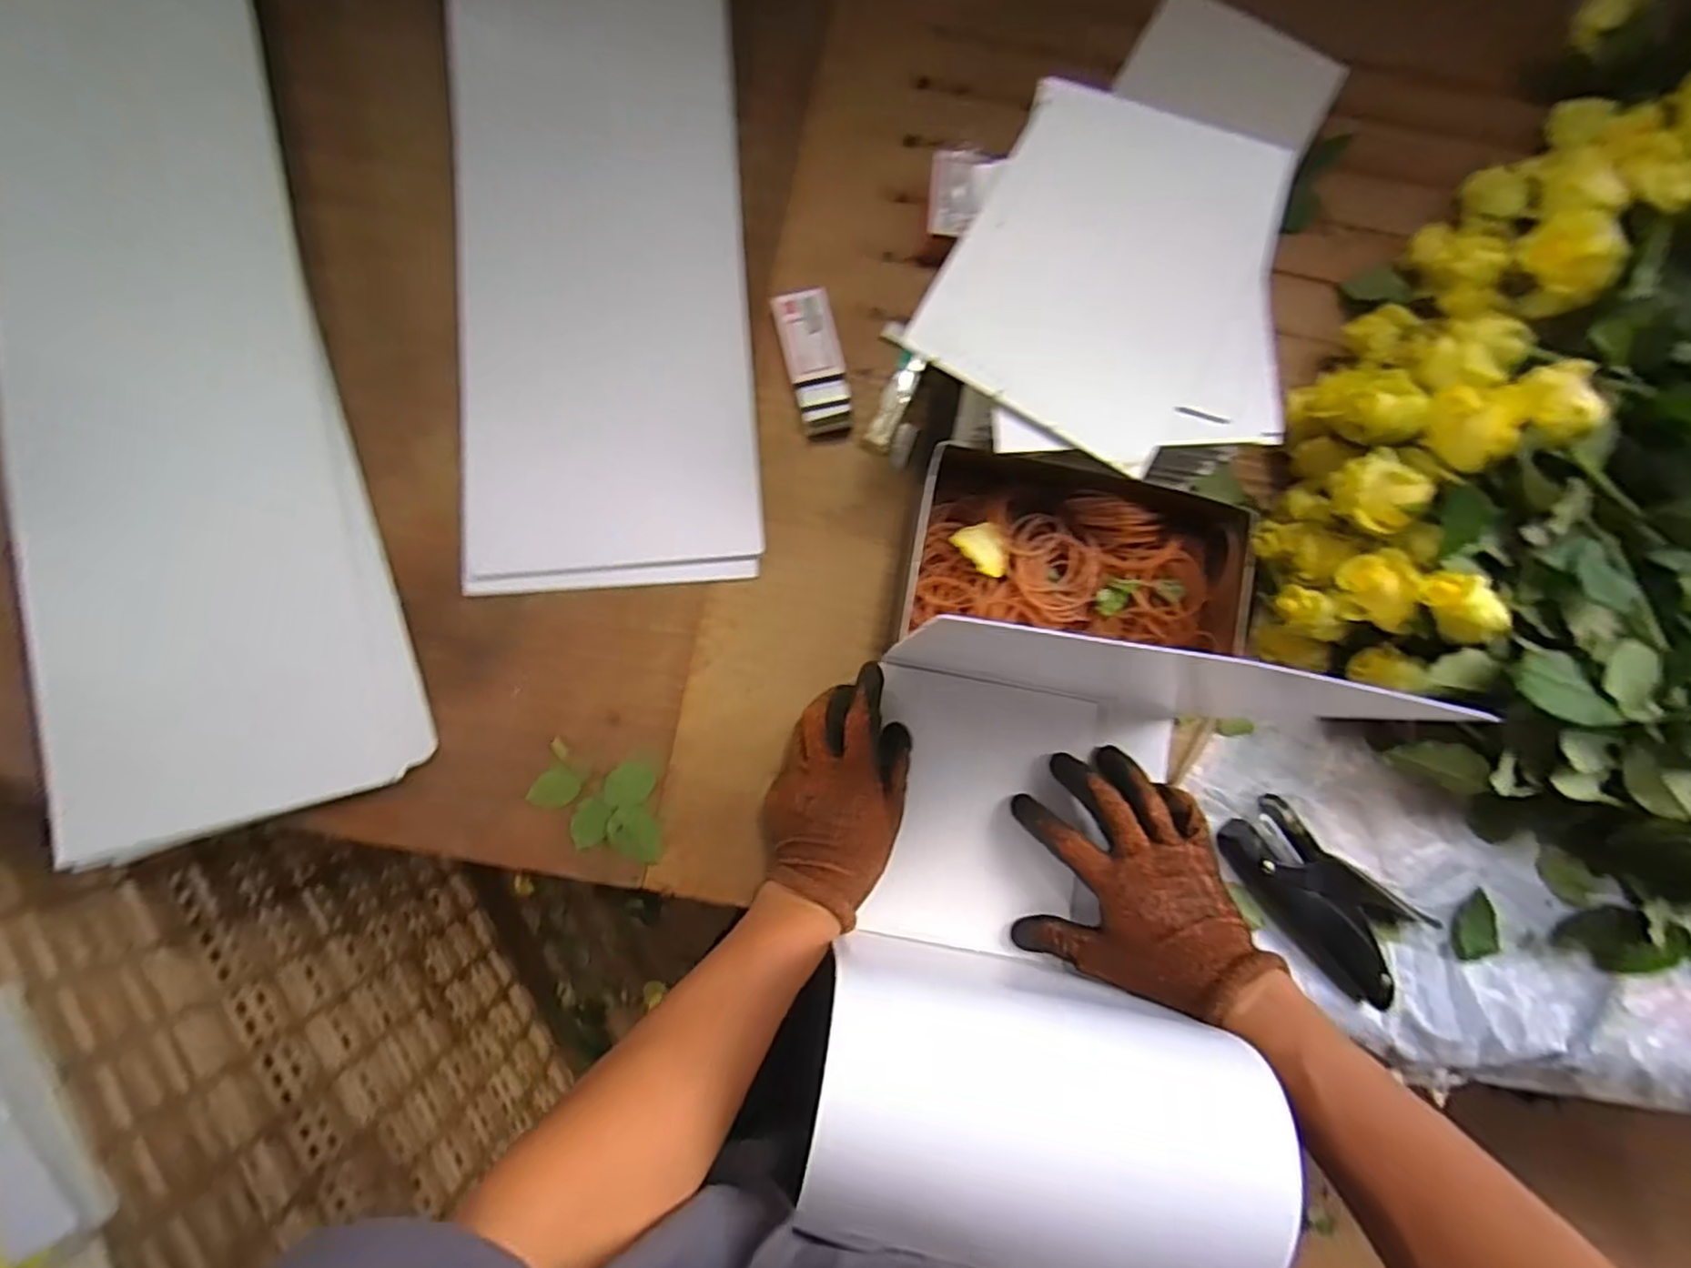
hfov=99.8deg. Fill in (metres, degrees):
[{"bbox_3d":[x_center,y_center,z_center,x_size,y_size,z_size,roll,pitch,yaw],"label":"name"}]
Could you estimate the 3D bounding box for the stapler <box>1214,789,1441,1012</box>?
[{"bbox_3d":[0.330,0.184,0.497,0.150,0.028,0.073,38,86,1],"label":"stapler"}]

